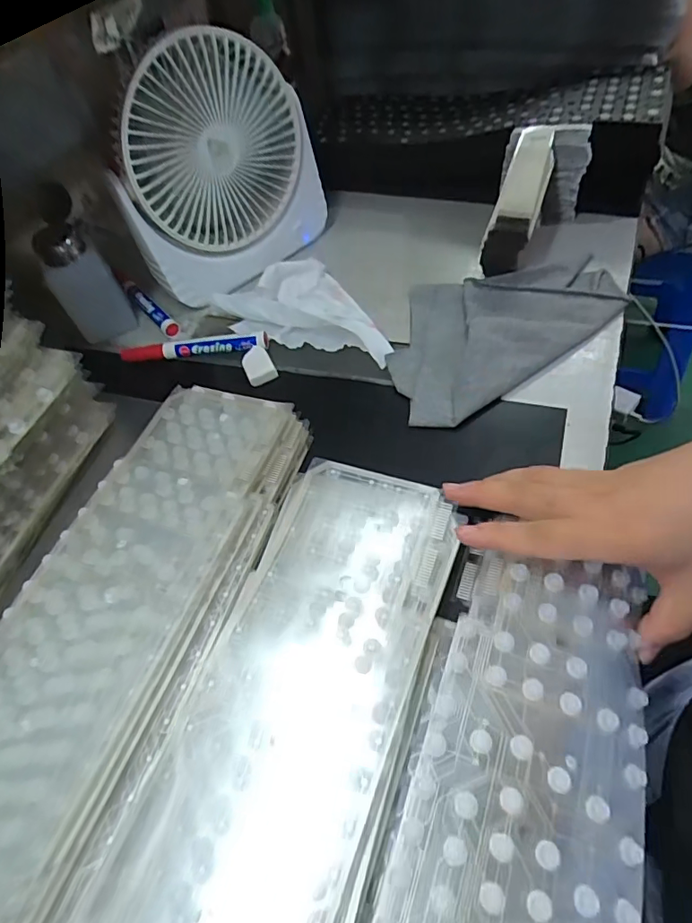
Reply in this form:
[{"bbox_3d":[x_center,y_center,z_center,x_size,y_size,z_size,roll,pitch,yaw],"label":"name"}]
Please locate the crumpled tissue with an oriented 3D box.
[{"bbox_3d":[-0.028,-0.146,0.476,0.172,0.030,0.089,20,61,22],"label":"crumpled tissue"}]

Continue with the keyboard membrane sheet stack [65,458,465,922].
[{"bbox_3d":[-0.046,0.180,0.258,0.127,0.035,0.400,14,59,20],"label":"keyboard membrane sheet stack"}]

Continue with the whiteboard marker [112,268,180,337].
[{"bbox_3d":[-0.215,-0.170,0.537,0.015,0.015,0.136,-37,61,-19],"label":"whiteboard marker"}]

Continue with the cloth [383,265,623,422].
[{"bbox_3d":[0.134,-0.107,0.425,0.188,0.018,0.167,-4,53,9],"label":"cloth"}]

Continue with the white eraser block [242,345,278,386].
[{"bbox_3d":[-0.079,-0.087,0.459,0.026,0.011,0.039,-24,55,-6],"label":"white eraser block"}]

